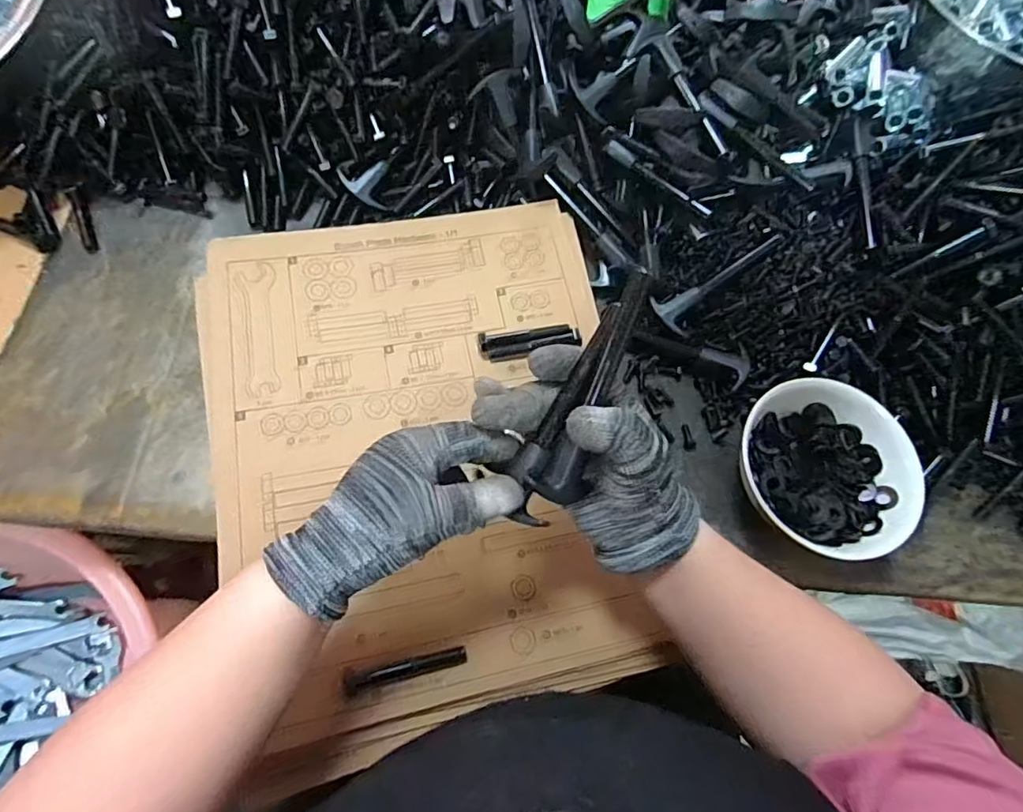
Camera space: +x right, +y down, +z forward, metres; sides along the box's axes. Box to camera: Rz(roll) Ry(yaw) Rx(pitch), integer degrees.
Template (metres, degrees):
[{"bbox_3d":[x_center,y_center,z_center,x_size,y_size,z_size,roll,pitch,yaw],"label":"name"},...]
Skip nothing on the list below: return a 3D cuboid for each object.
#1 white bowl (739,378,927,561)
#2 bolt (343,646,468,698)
[{"bbox_3d":[0.236,0.050,0.428,0.129,0.059,0.128,2,70,-6],"label":"white bowl"},{"bbox_3d":[-0.067,0.167,0.349,0.075,0.012,0.013,-12,72,-11],"label":"bolt"}]

